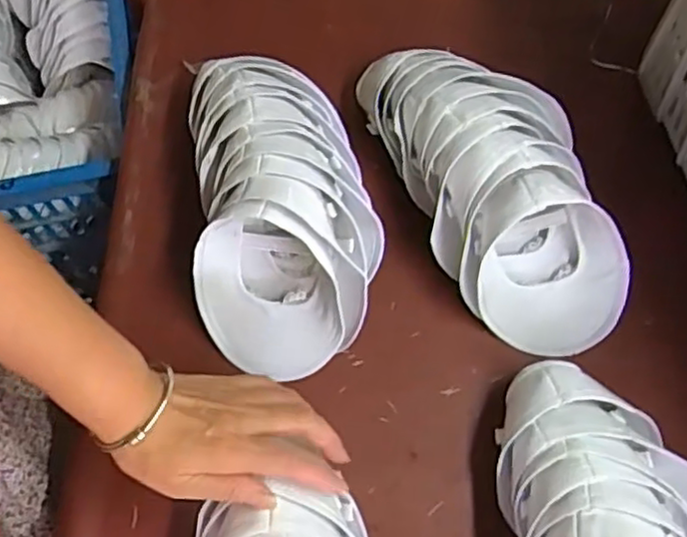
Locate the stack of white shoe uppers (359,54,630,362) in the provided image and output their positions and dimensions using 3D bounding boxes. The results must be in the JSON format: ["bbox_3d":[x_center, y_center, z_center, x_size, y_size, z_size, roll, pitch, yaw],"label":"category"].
[{"bbox_3d":[0.137,-0.083,0.615,0.150,0.115,0.320,-19,70,-9],"label":"stack of white shoe uppers"}]

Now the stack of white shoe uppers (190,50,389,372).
[{"bbox_3d":[-0.053,-0.062,0.598,0.153,0.120,0.289,-5,68,-4],"label":"stack of white shoe uppers"}]

